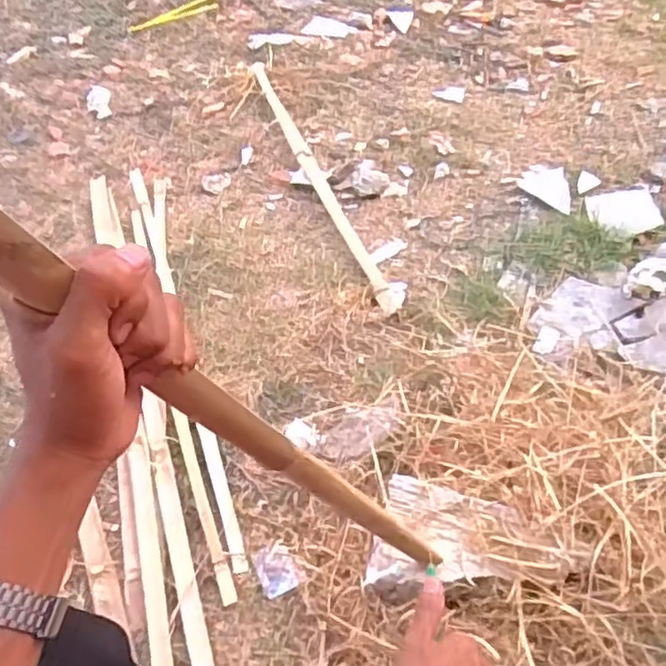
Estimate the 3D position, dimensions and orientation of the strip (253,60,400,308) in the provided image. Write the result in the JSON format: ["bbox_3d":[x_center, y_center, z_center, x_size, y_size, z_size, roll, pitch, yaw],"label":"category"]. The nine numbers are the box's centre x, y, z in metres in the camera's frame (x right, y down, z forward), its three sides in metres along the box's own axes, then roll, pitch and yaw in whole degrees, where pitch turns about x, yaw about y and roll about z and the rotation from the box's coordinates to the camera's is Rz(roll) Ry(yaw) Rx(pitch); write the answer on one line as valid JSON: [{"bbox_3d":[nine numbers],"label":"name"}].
[{"bbox_3d":[-0.040,-0.308,1.244,0.029,0.020,0.757,-19,52,-8],"label":"strip"}]

